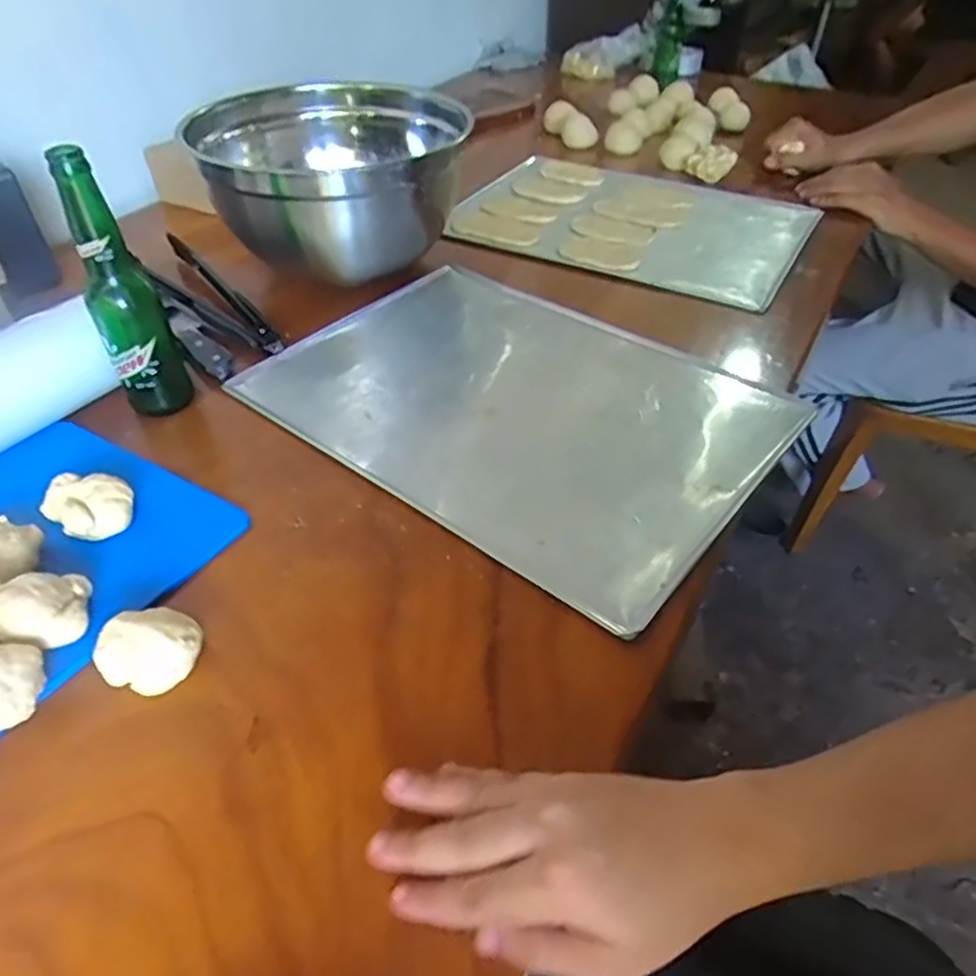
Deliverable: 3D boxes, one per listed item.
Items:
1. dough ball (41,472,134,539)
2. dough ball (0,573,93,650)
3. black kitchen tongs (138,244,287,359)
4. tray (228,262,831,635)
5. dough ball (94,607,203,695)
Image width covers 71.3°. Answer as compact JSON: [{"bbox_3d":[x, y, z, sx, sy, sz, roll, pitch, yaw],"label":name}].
[{"bbox_3d":[-0.288,0.013,0.495,0.052,0.031,0.050,-1,43,1],"label":"dough ball"},{"bbox_3d":[-0.277,0.076,0.422,0.049,0.032,0.041,-20,46,-19],"label":"dough ball"},{"bbox_3d":[-0.299,-0.219,0.764,0.023,0.036,0.283,-30,50,-27],"label":"black kitchen tongs"},{"bbox_3d":[0.022,-0.088,0.628,0.448,0.012,0.316,30,51,29],"label":"tray"},{"bbox_3d":[-0.205,0.099,0.415,0.055,0.038,0.044,-30,50,-27],"label":"dough ball"}]

